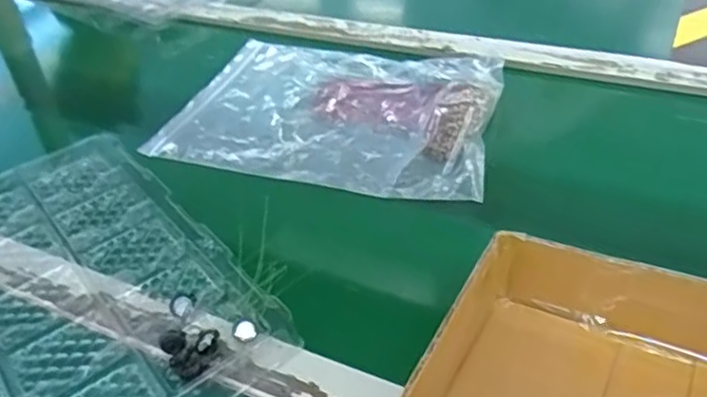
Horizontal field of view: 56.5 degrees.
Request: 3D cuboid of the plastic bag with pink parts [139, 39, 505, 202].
[{"bbox_3d":[-0.018,-0.091,0.627,0.316,0.034,0.228,9,40,19],"label":"plastic bag with pink parts"}]

